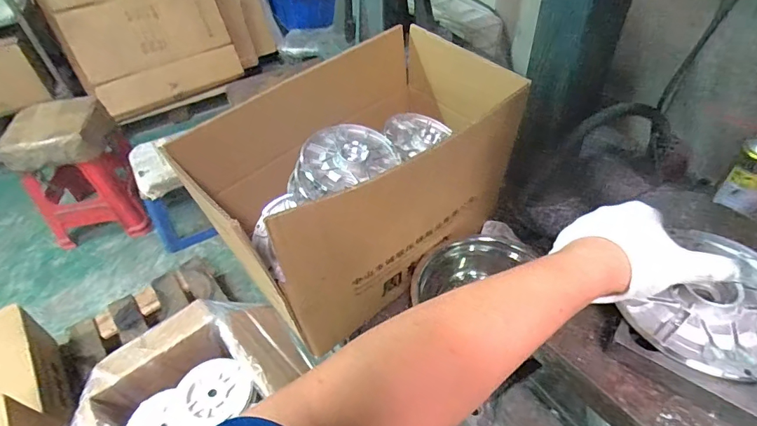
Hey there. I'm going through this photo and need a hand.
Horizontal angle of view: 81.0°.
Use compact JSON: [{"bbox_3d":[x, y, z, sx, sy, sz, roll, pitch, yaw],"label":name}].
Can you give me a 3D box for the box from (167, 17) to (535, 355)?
[{"bbox_3d":[-0.026,-0.066,0.739,0.469,0.253,0.316,-36,53,-26],"label":"box"}]

